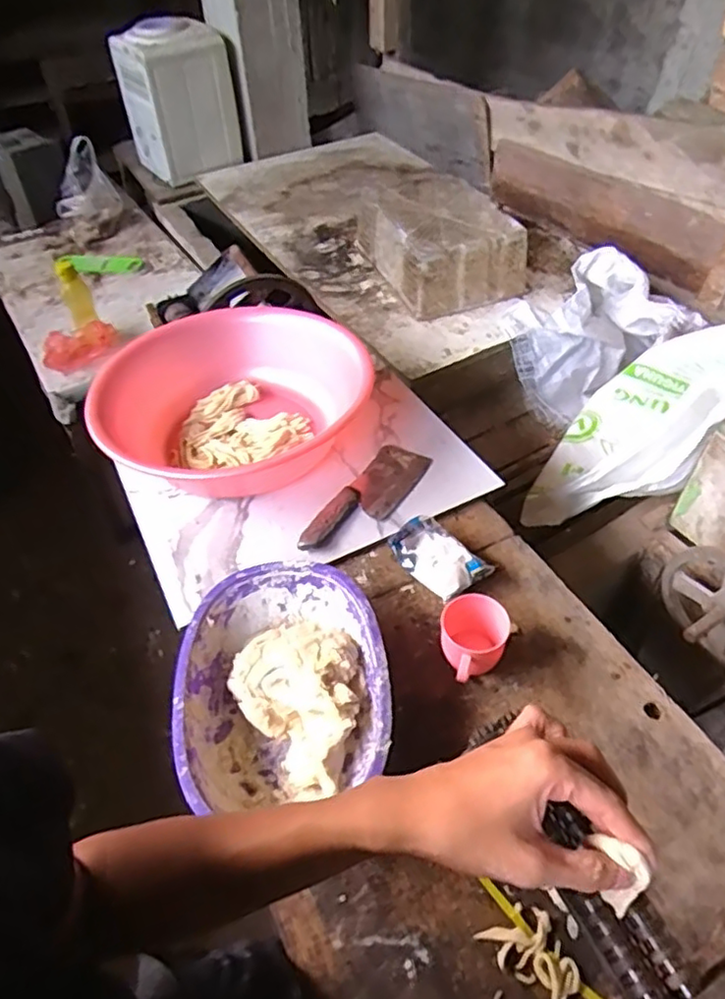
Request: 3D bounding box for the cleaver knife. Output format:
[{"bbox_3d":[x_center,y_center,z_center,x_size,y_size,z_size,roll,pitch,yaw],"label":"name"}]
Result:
[{"bbox_3d":[0.009,-0.002,0.909,0.080,0.018,0.241,25,53,20],"label":"cleaver knife"}]

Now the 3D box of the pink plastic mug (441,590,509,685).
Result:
[{"bbox_3d":[0.122,0.164,0.722,0.075,0.077,0.088,12,49,10],"label":"pink plastic mug"}]

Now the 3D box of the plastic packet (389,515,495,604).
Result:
[{"bbox_3d":[0.097,0.073,0.833,0.081,0.036,0.129,-29,55,-24],"label":"plastic packet"}]

